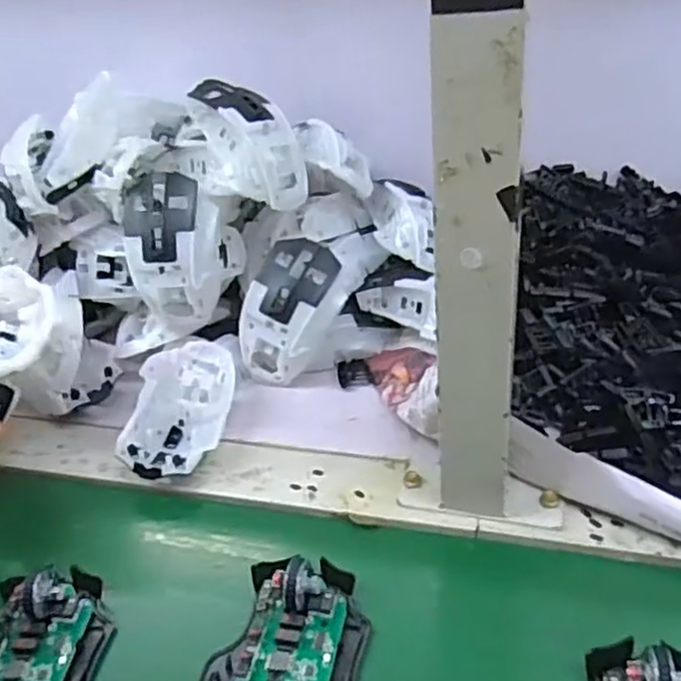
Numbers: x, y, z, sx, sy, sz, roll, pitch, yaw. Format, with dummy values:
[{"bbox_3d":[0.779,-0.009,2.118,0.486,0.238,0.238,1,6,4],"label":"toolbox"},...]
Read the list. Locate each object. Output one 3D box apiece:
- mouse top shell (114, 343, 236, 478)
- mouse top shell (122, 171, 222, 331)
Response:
[{"bbox_3d":[-0.110,0.051,0.491,0.062,0.044,0.118,-2,34,5],"label":"mouse top shell"},{"bbox_3d":[-0.118,-0.063,0.514,0.065,0.117,0.037,-7,15,3],"label":"mouse top shell"}]

